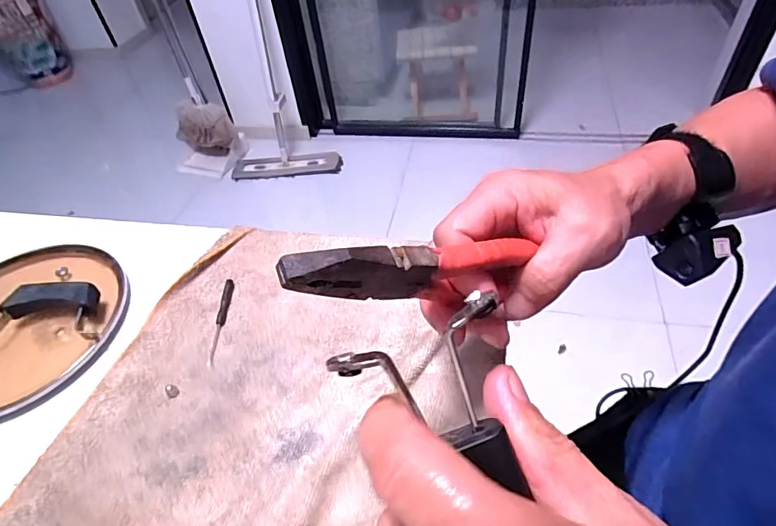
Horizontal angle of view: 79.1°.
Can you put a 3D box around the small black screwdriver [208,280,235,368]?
[{"bbox_3d":[-0.137,0.046,0.386,0.009,0.005,0.085,-7,47,1],"label":"small black screwdriver"}]

